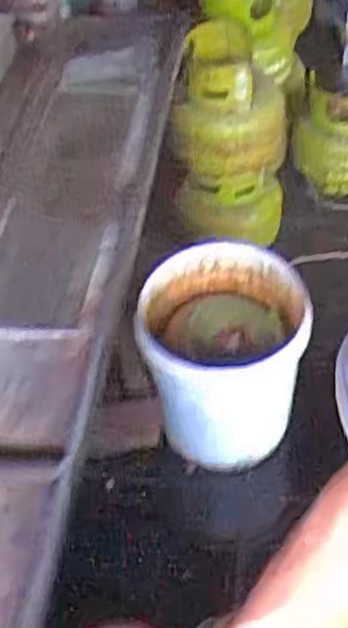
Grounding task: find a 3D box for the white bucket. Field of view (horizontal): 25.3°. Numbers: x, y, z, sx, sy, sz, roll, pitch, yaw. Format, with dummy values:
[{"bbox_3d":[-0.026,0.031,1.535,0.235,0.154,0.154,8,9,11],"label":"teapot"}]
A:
[{"bbox_3d":[0.097,0.073,1.480,0.289,0.364,0.266,-2,50,3],"label":"white bucket"}]

